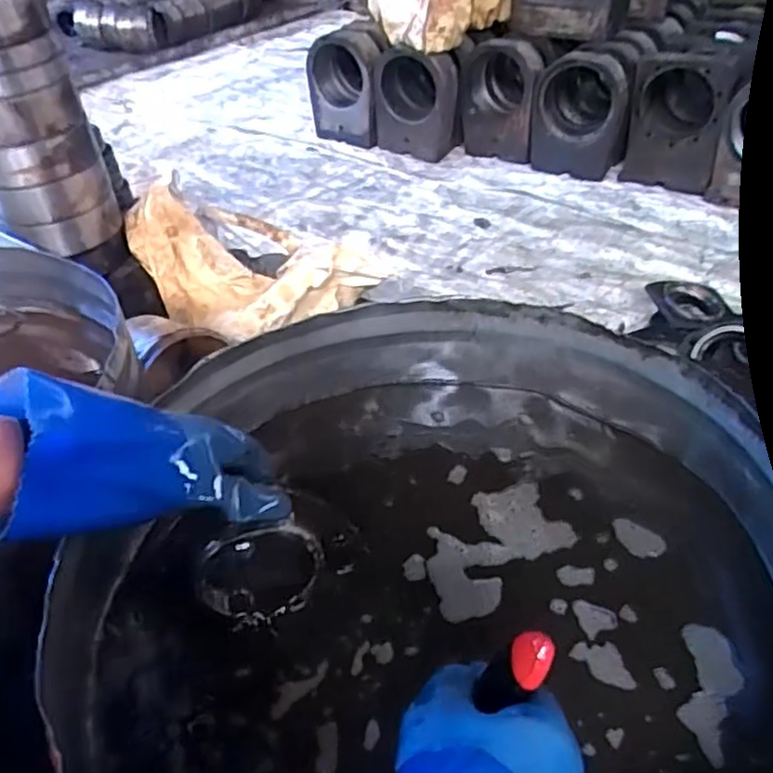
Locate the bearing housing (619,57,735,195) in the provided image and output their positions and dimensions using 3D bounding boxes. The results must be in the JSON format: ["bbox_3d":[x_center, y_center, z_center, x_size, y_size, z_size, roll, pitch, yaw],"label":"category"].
[{"bbox_3d":[0.653,-0.610,1.559,0.193,0.252,0.237,14,43,19],"label":"bearing housing"}]

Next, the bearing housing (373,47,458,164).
[{"bbox_3d":[0.070,-0.683,1.682,0.185,0.241,0.091,22,46,27],"label":"bearing housing"}]

